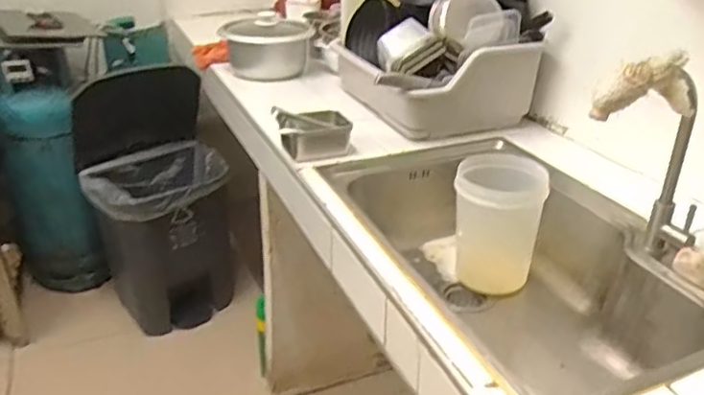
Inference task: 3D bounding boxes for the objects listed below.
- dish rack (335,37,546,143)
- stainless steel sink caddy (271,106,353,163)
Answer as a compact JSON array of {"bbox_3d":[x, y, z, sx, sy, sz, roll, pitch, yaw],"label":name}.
[{"bbox_3d":[0.175,-0.271,1.365,0.305,0.199,0.377,-11,31,-21],"label":"dish rack"},{"bbox_3d":[-0.075,-0.128,1.161,0.146,0.081,0.116,-5,29,-10],"label":"stainless steel sink caddy"}]

